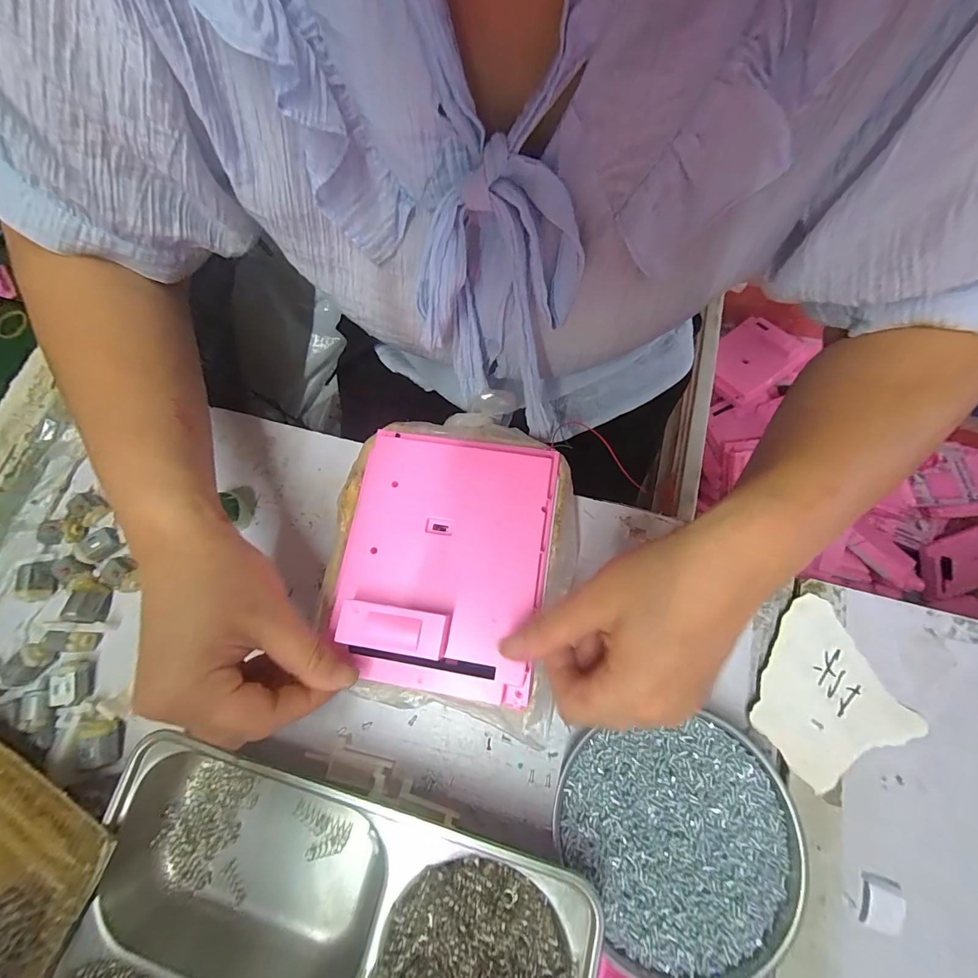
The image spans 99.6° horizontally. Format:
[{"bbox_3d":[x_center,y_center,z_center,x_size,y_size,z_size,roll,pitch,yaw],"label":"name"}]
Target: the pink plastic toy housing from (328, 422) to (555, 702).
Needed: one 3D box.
[{"bbox_3d":[-0.028,0.038,0.254,0.122,0.022,0.155,8,73,5],"label":"pink plastic toy housing"}]

